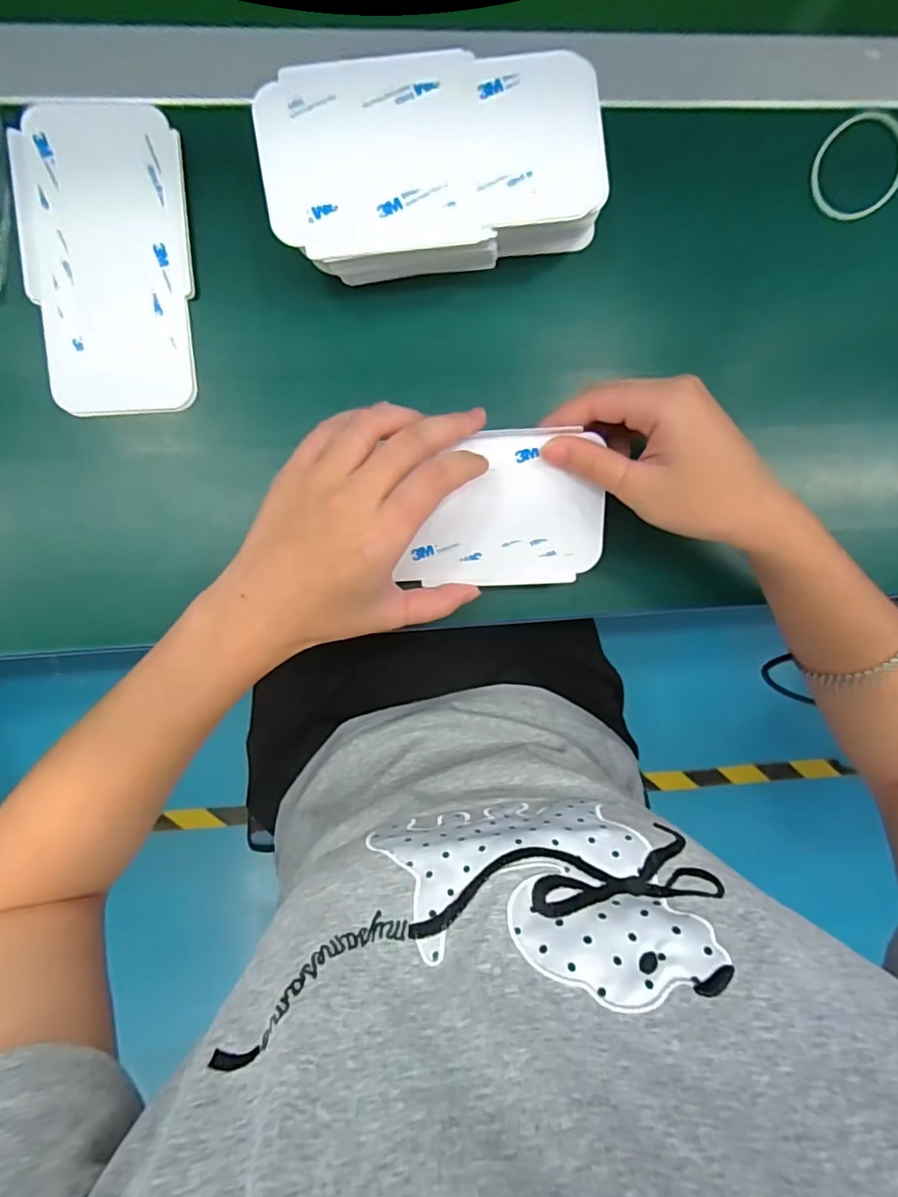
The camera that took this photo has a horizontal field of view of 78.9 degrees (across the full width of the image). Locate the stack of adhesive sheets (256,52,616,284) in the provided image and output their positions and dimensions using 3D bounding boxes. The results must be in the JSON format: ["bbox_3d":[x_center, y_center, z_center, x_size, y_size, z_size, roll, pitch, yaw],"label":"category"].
[{"bbox_3d":[-0.007,-0.218,0.287,0.168,0.047,0.095,-8,94,-5],"label":"stack of adhesive sheets"}]

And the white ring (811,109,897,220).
[{"bbox_3d":[0.246,-0.258,0.325,0.061,0.005,0.052,-41,96,-2],"label":"white ring"}]

